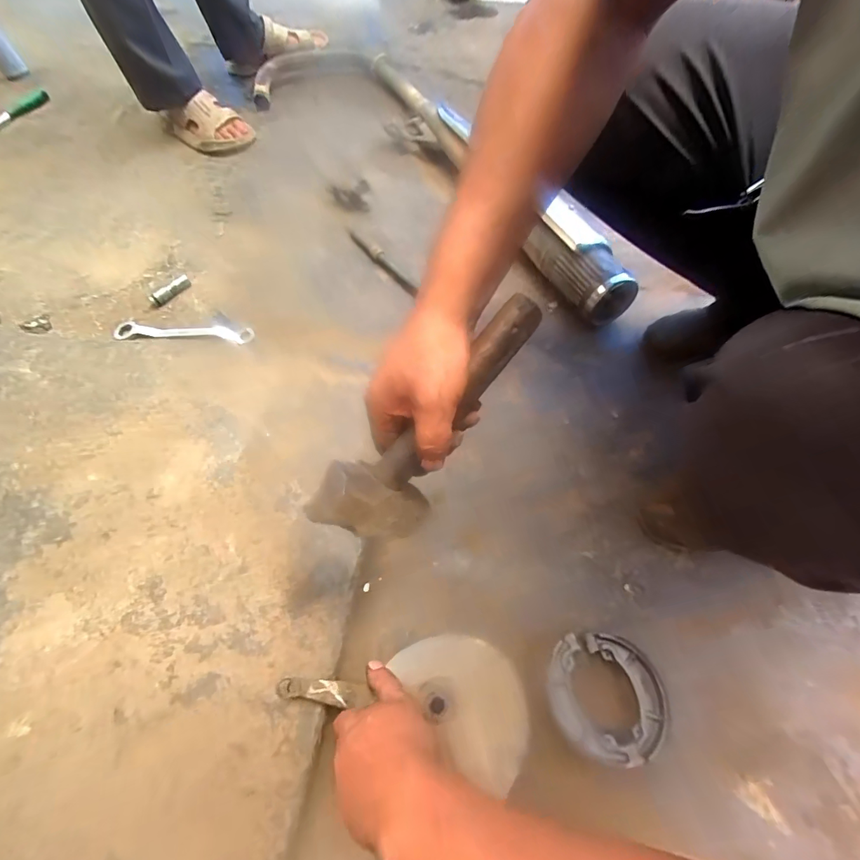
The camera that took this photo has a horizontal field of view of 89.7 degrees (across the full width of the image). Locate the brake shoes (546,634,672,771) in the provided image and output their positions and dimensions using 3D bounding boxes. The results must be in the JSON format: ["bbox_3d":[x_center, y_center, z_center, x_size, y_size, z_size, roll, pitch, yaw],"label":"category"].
[{"bbox_3d":[0.184,0.275,0.450,0.116,0.030,0.111,-1,62,2],"label":"brake shoes"}]

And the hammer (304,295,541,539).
[{"bbox_3d":[0.012,-0.004,0.356,0.046,0.105,0.229,39,85,23],"label":"hammer"}]

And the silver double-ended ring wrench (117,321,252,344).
[{"bbox_3d":[-0.425,-0.170,0.742,0.249,0.010,0.037,4,63,5],"label":"silver double-ended ring wrench"}]

